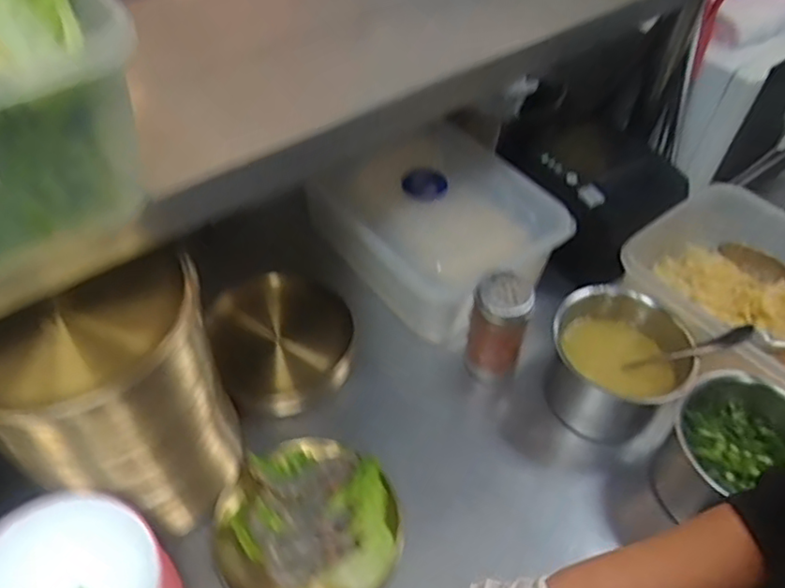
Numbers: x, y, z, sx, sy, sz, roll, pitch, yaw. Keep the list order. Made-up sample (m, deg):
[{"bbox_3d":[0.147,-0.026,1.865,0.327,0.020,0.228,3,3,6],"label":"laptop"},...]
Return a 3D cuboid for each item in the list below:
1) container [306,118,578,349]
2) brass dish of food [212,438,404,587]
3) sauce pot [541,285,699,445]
[{"bbox_3d":[0.066,-0.067,0.782,0.225,0.123,0.224,-31,55,-26],"label":"container"},{"bbox_3d":[-0.077,0.209,0.584,0.158,0.033,0.160,0,47,0],"label":"brass dish of food"},{"bbox_3d":[0.226,0.080,0.667,0.128,0.128,0.125,0,47,0],"label":"sauce pot"}]

